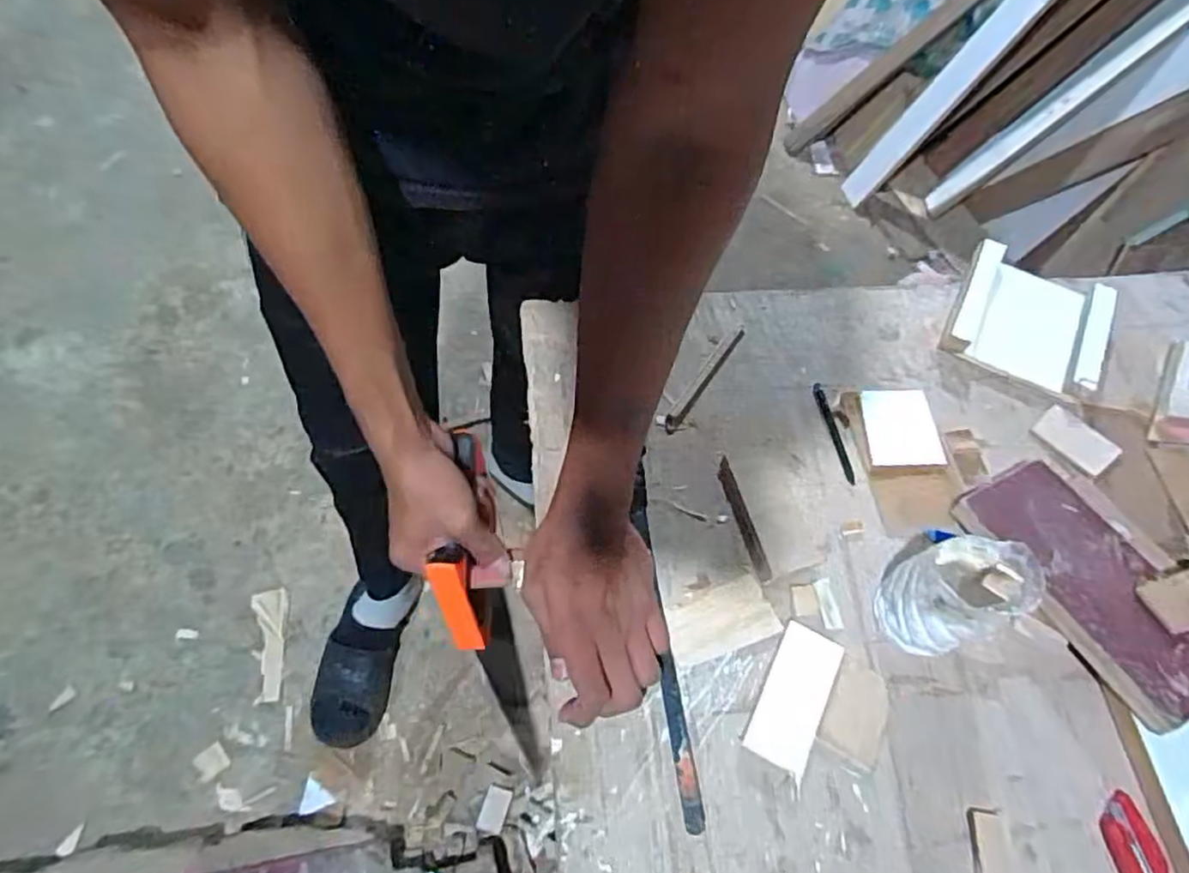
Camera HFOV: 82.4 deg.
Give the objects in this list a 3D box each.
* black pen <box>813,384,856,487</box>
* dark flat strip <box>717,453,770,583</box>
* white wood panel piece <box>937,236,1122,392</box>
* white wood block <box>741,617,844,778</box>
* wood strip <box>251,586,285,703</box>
[{"bbox_3d":[0.210,-0.004,0.596,0.009,0.004,0.100,-5,62,-9],"label":"black pen"},{"bbox_3d":[0.120,0.066,0.549,0.011,0.011,0.108,-10,63,-12],"label":"dark flat strip"},{"bbox_3d":[0.415,-0.112,0.653,0.134,0.035,0.134,25,61,8],"label":"white wood panel piece"},{"bbox_3d":[0.141,0.183,0.480,0.041,0.011,0.094,27,62,9],"label":"white wood block"},{"bbox_3d":[-0.543,0.344,1.128,0.052,0.007,0.183,-10,62,-8],"label":"wood strip"}]

